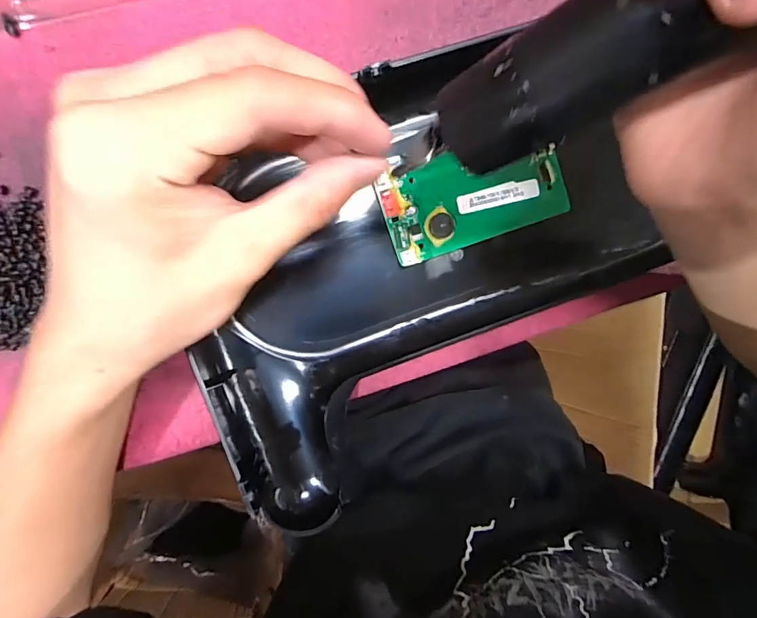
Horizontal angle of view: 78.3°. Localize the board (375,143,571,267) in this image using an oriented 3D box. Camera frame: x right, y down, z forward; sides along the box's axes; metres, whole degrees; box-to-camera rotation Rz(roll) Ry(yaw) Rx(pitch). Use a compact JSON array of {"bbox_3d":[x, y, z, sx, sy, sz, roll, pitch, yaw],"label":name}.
[{"bbox_3d":[0.055,-0.065,0.264,0.106,0.009,0.053,-18,96,-8],"label":"board"}]

